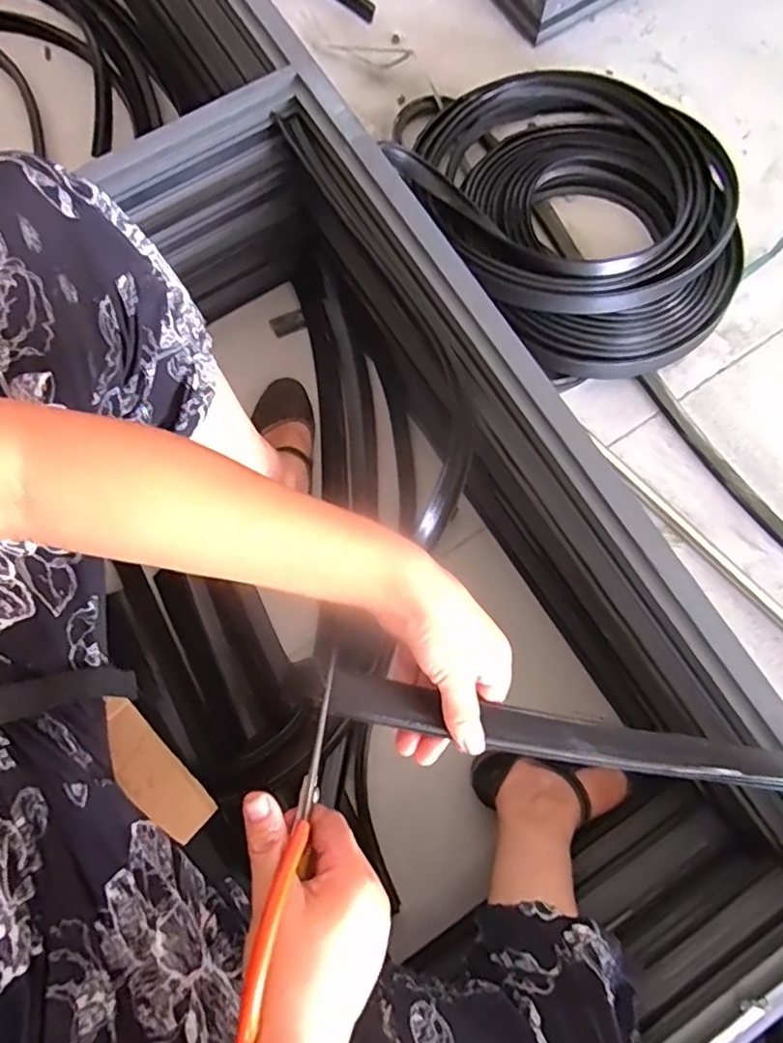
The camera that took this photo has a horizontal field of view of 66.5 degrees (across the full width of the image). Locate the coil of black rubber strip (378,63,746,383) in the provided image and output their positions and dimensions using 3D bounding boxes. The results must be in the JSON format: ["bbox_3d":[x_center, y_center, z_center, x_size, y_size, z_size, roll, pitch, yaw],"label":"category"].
[{"bbox_3d":[0.302,-0.481,0.907,0.464,0.092,0.509,0,78,0],"label":"coil of black rubber strip"}]

